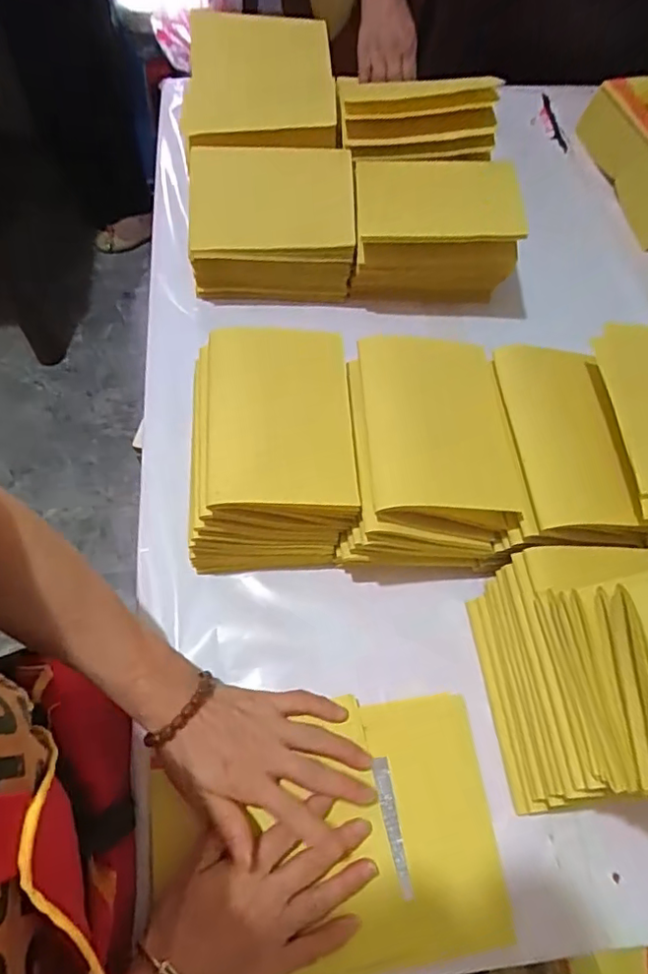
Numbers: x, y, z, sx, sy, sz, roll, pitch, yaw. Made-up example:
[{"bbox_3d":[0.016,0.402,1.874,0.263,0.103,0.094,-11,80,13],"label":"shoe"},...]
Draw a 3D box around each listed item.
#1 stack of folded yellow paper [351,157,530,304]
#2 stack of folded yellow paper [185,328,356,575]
[{"bbox_3d":[0.111,-0.267,0.604,0.162,0.098,0.124,2,64,-3],"label":"stack of folded yellow paper"},{"bbox_3d":[-0.045,-0.032,0.471,0.126,0.105,0.171,-2,65,-6],"label":"stack of folded yellow paper"}]

